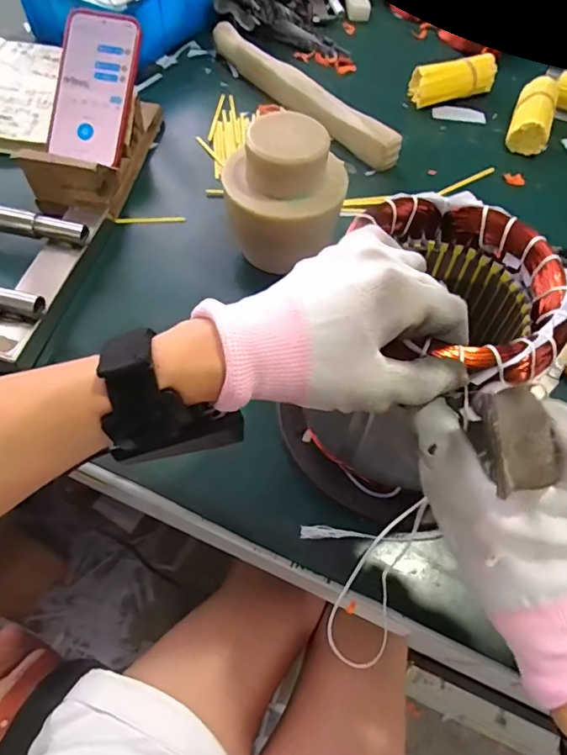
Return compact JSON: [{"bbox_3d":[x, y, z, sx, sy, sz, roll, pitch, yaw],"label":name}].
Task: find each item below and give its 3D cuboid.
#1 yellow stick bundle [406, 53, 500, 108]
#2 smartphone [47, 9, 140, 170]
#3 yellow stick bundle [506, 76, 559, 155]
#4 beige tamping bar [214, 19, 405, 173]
[{"bbox_3d":[0.231,-0.398,0.675,0.121,0.041,0.048,-15,60,-10],"label":"yellow stick bundle"},{"bbox_3d":[-0.203,-0.315,0.538,0.080,0.017,0.165,8,89,4],"label":"smartphone"},{"bbox_3d":[0.321,-0.336,0.640,0.048,0.041,0.127,21,61,11],"label":"yellow stick bundle"},{"bbox_3d":[0.013,-0.368,0.648,0.044,0.045,0.338,-34,65,-20],"label":"beige tamping bar"}]

